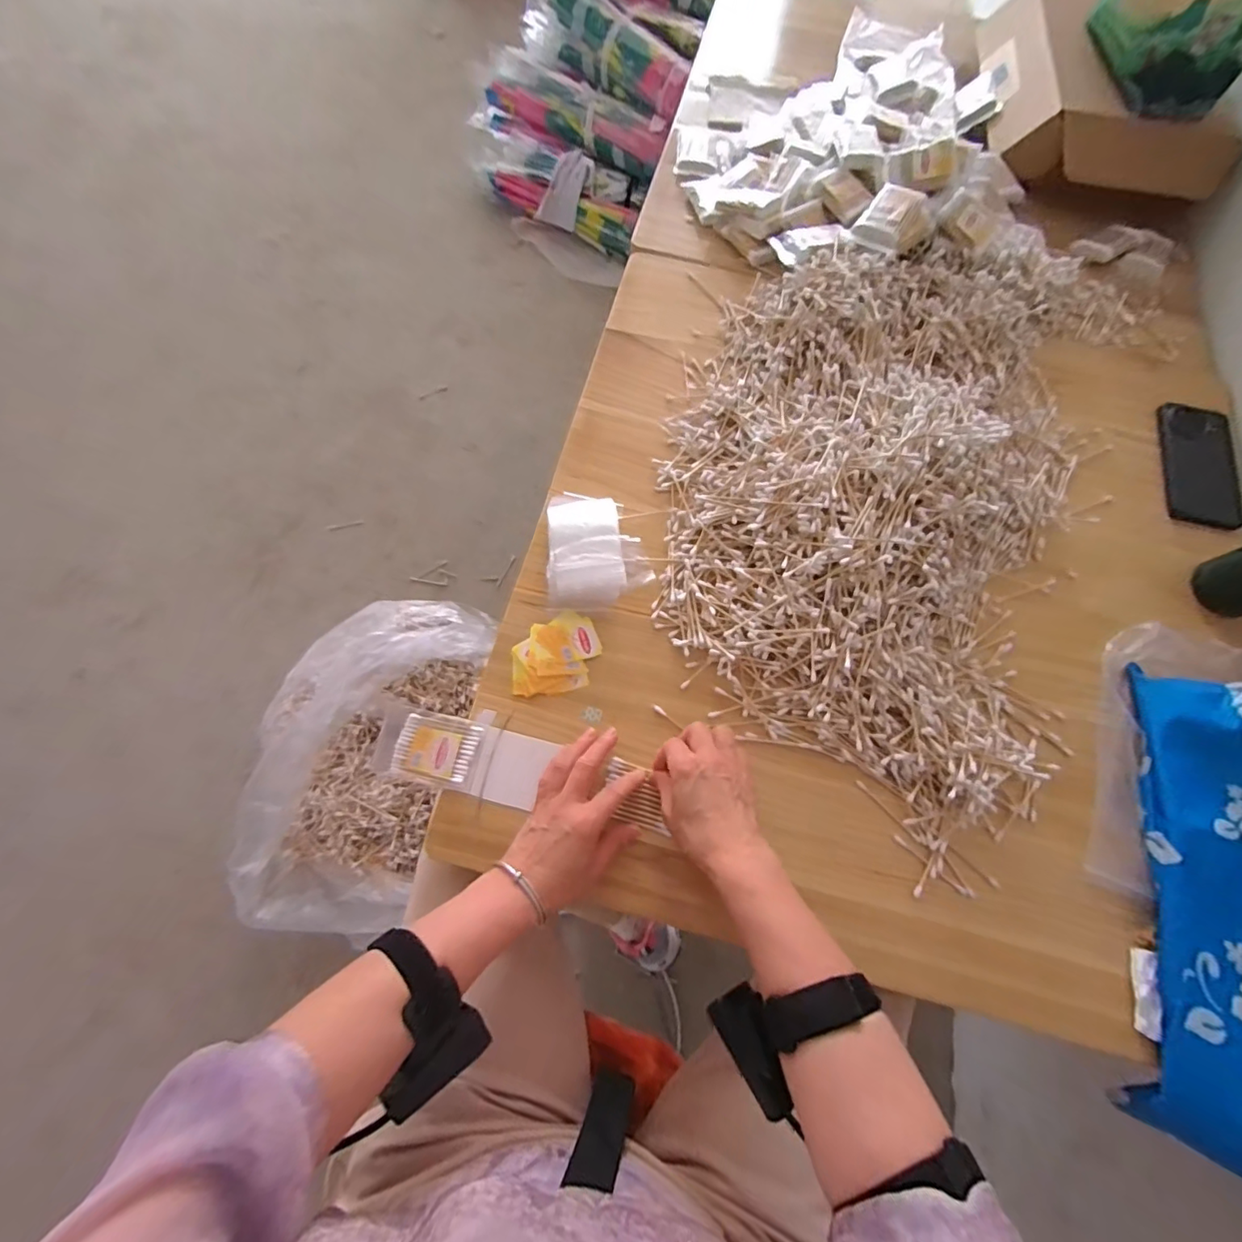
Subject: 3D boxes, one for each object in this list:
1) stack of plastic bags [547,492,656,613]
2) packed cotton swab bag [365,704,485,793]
[{"bbox_3d":[-0.023,-0.073,0.525,0.098,0.033,0.120,-3,70,-4],"label":"stack of plastic bags"},{"bbox_3d":[-0.171,0.112,0.469,0.091,0.008,0.062,13,70,2],"label":"packed cotton swab bag"}]

